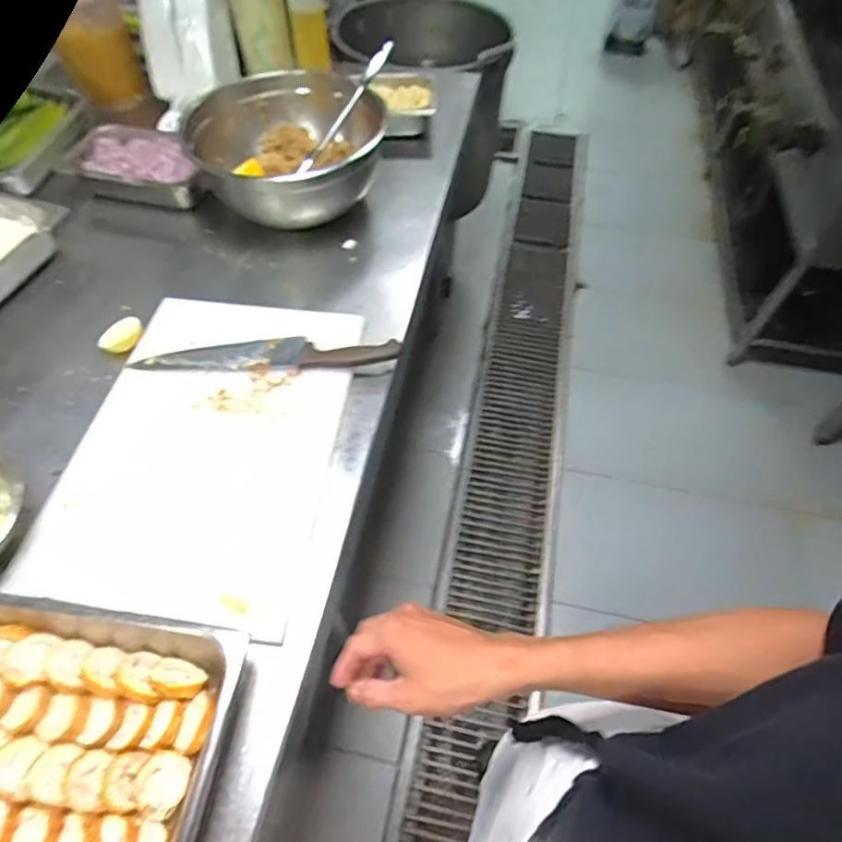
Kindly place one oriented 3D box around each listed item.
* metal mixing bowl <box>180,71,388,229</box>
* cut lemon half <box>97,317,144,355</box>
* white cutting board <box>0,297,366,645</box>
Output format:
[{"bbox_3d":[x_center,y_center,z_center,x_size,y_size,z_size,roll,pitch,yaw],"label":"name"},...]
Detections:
[{"bbox_3d":[-0.225,-0.466,0.951,0.315,0.165,0.315,0,56,0],"label":"metal mixing bowl"},{"bbox_3d":[-0.422,-0.119,0.776,0.042,0.027,0.057,24,59,15],"label":"cut lemon half"},{"bbox_3d":[-0.269,0.018,0.694,0.314,0.025,0.441,7,61,5],"label":"white cutting board"}]

